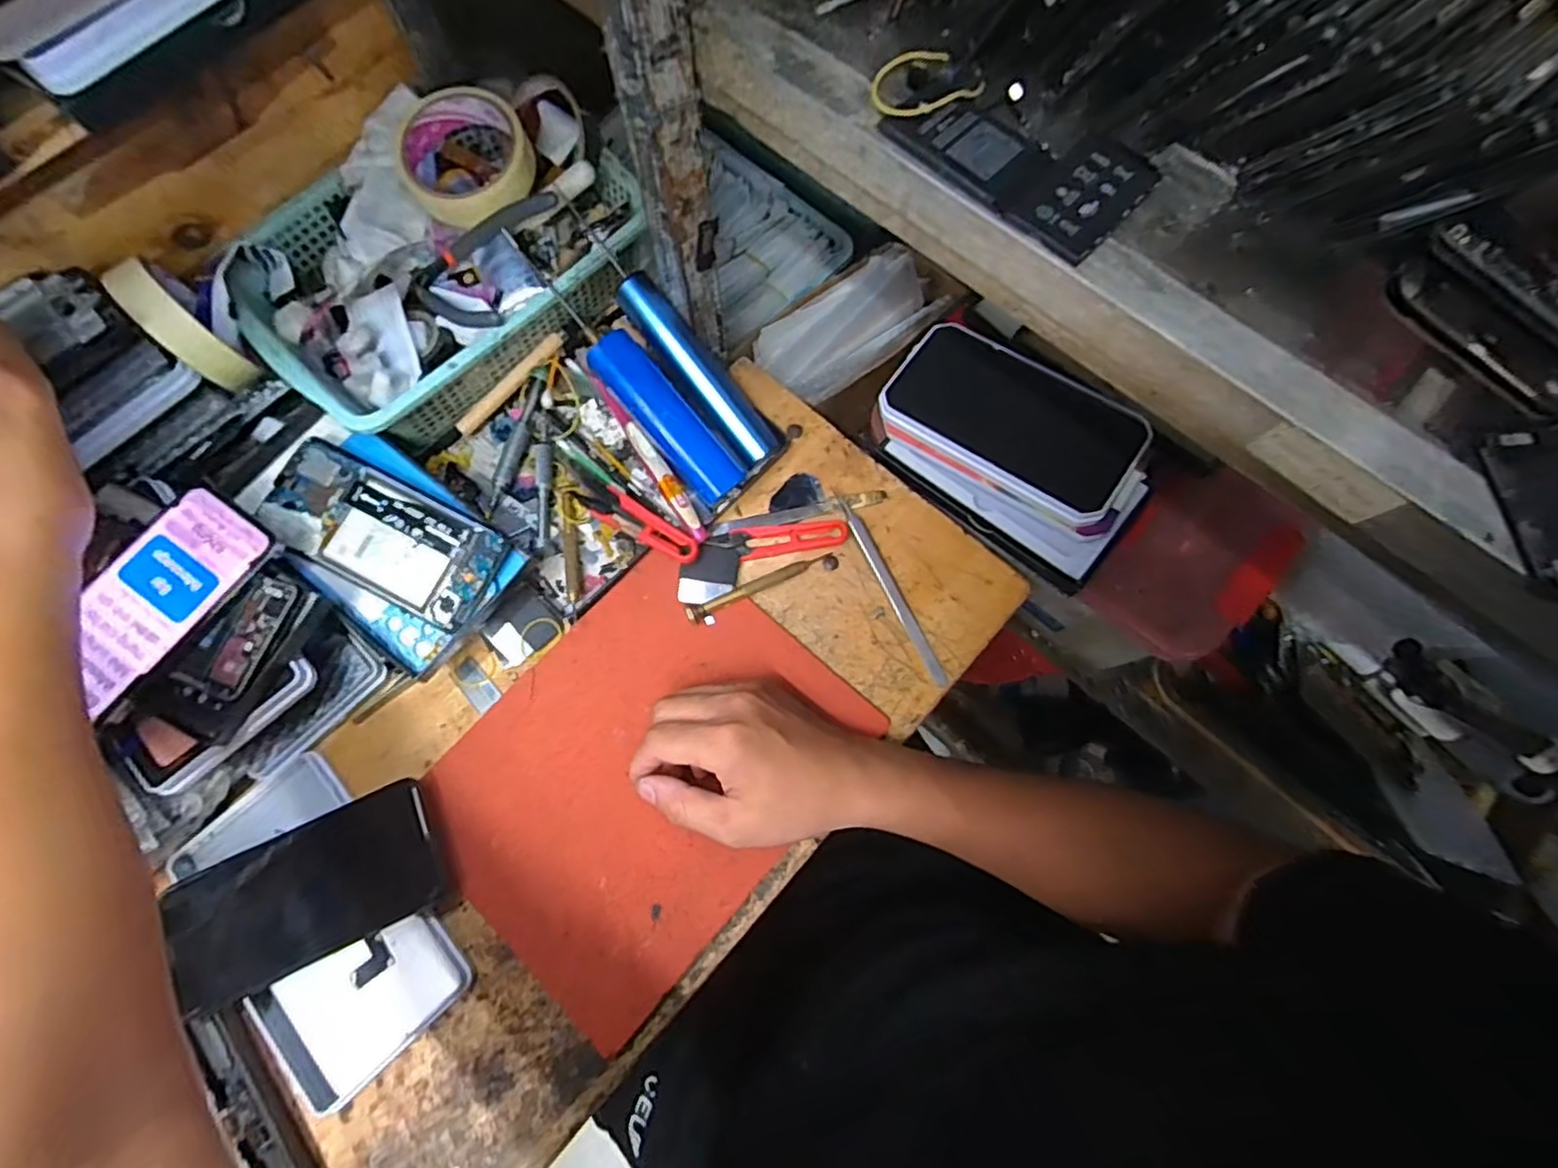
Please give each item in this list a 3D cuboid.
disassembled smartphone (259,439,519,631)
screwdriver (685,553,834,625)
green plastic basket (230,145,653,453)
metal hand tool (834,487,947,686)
[{"bbox_3d":[-0.258,-0.034,0.425,0.154,0.008,0.068,29,84,2],"label":"disassembled smartphone"},{"bbox_3d":[-0.014,-0.001,0.456,0.108,0.016,0.011,-27,75,-8],"label":"screwdriver"},{"bbox_3d":[-0.234,-0.231,0.477,0.266,0.065,0.180,-36,77,-10],"label":"green plastic basket"},{"bbox_3d":[0.077,0.000,0.460,0.012,0.011,0.154,-24,75,-7],"label":"metal hand tool"}]

